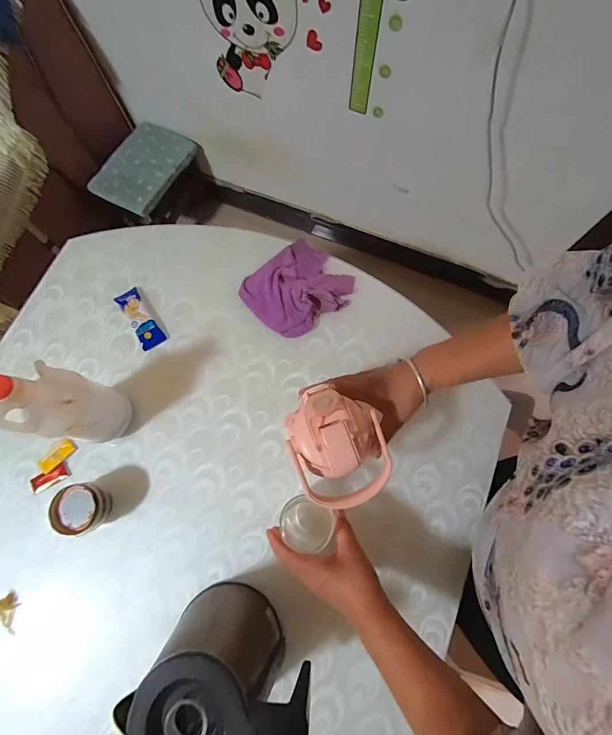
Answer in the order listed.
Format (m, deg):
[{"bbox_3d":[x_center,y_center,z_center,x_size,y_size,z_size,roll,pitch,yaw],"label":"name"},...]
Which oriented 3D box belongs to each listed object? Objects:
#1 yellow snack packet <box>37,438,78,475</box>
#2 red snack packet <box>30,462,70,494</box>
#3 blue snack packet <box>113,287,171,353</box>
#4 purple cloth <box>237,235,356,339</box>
[{"bbox_3d":[-0.395,0.140,0.574,0.059,0.004,0.026,-43,79,-9],"label":"yellow snack packet"},{"bbox_3d":[-0.400,0.172,0.564,0.058,0.006,0.027,-29,77,-6],"label":"red snack packet"},{"bbox_3d":[-0.289,-0.085,0.631,0.043,0.015,0.119,-35,78,-7],"label":"blue snack packet"},{"bbox_3d":[-0.016,-0.141,0.625,0.168,0.021,0.147,-39,78,-8],"label":"purple cloth"}]

